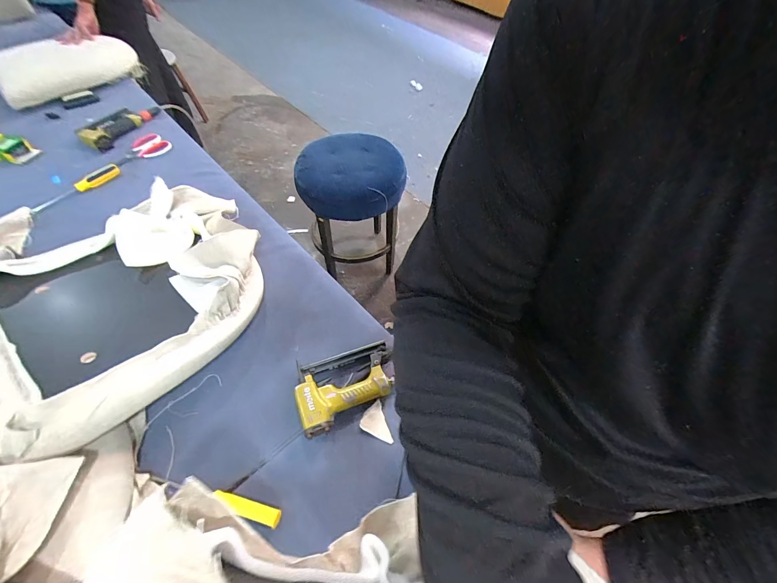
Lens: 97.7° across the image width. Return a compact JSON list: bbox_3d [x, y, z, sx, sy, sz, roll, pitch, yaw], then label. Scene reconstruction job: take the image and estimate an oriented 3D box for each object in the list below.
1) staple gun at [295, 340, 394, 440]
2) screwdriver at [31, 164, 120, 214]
[{"bbox_3d":[-0.076,0.178,0.637,0.182,0.042,0.141,-12,57,-12],"label":"staple gun"},{"bbox_3d":[-0.864,-0.290,0.941,0.031,0.035,0.232,30,59,17],"label":"screwdriver"}]

